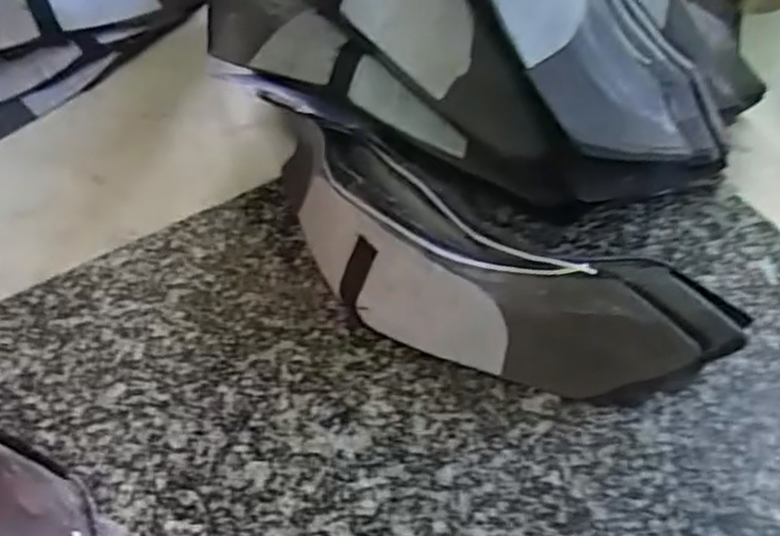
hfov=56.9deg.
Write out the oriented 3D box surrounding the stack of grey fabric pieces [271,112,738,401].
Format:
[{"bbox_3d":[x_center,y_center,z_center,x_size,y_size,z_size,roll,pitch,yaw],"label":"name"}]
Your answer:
[{"bbox_3d":[0.037,0.007,0.364,0.253,0.071,0.066,24,58,16],"label":"stack of grey fabric pieces"}]

